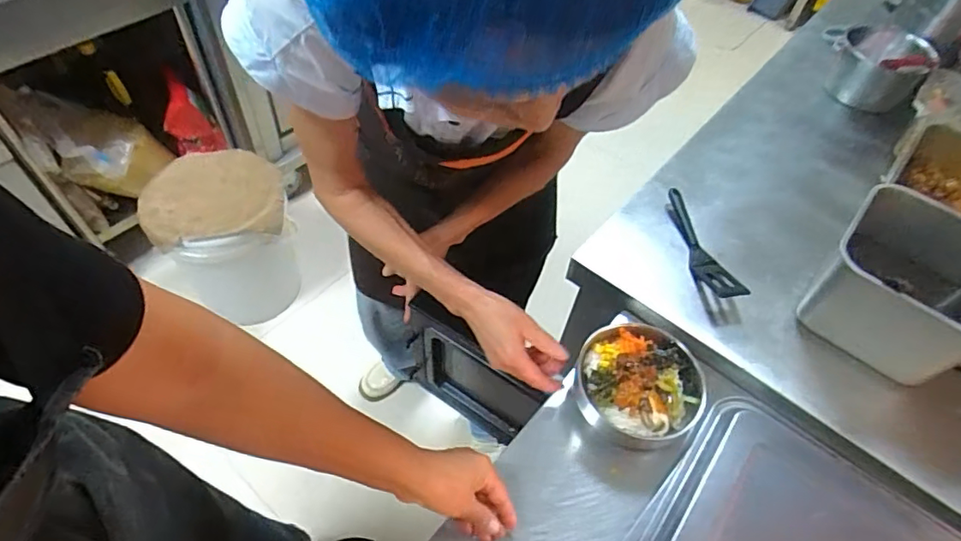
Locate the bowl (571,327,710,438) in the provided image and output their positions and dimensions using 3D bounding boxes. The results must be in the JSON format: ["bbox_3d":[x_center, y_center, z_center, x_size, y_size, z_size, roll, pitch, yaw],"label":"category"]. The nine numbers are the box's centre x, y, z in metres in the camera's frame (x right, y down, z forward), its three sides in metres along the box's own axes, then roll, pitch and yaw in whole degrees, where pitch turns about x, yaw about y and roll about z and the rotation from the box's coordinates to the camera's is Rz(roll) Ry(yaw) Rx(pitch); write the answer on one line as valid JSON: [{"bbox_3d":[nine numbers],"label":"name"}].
[{"bbox_3d":[0.180,0.130,0.622,0.126,0.074,0.131,2,53,-3],"label":"bowl"}]

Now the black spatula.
[{"bbox_3d":[0.290,-0.038,0.732,0.038,0.033,0.191,-8,55,-10],"label":"black spatula"}]

